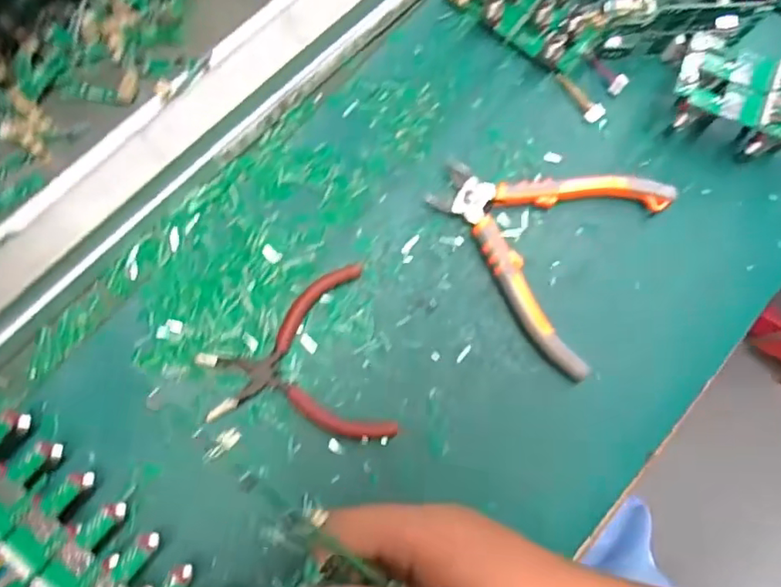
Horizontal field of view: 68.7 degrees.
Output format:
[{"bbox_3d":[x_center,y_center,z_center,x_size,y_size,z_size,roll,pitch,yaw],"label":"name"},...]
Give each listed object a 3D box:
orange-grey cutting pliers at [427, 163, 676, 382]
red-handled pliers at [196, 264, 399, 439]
[{"bbox_3d":[0.092,-0.037,0.365,0.132,0.017,0.132,29,79,7],"label":"orange-grey cutting pliers"},{"bbox_3d":[-0.060,0.045,0.347,0.107,0.014,0.106,-14,77,-3],"label":"red-handled pliers"}]

